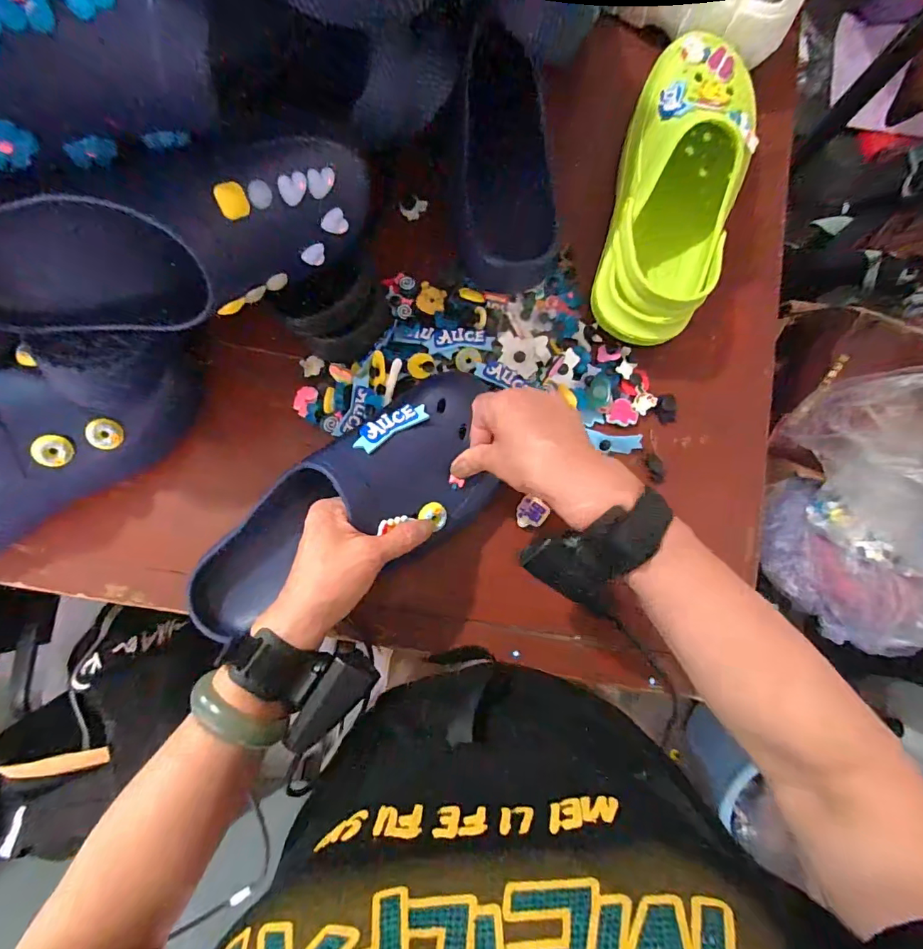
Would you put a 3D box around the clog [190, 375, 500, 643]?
[{"bbox_3d":[-0.092,0.028,0.369,0.281,0.088,0.105,-32,85,2],"label":"clog"}]

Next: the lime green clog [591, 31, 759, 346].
[{"bbox_3d":[0.193,-0.257,0.417,0.102,0.081,0.282,17,83,1],"label":"lime green clog"}]

